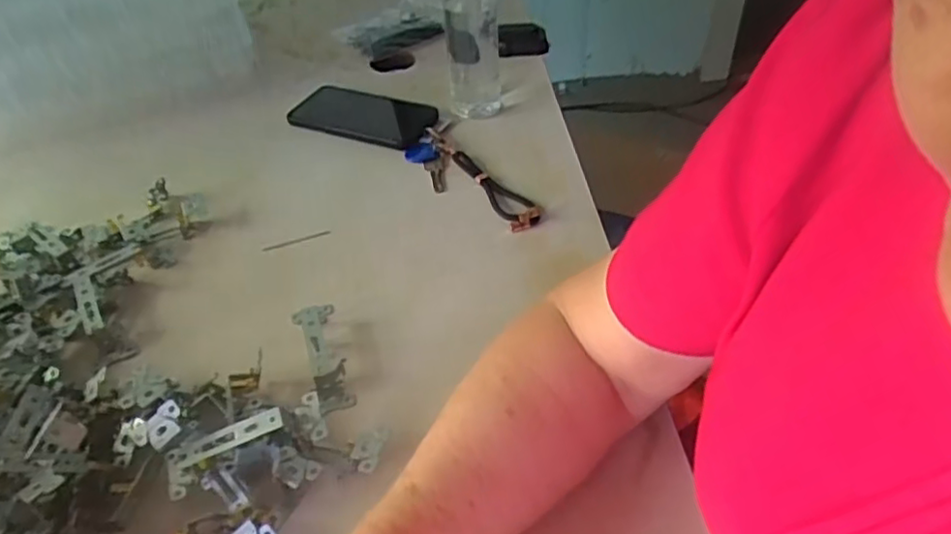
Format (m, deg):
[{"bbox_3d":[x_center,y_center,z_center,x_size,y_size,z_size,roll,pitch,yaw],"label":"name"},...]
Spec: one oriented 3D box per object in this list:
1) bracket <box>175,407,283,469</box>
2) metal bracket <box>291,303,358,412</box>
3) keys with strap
[{"bbox_3d":[-0.152,0.105,0.400,0.067,0.008,0.013,-23,46,-2],"label":"bracket"},{"bbox_3d":[-0.118,0.061,0.493,0.030,0.024,0.101,-15,45,-12],"label":"metal bracket"},{"bbox_3d":[-0.012,-0.094,0.652,0.065,0.014,0.199,-22,47,-19],"label":"keys with strap"}]

